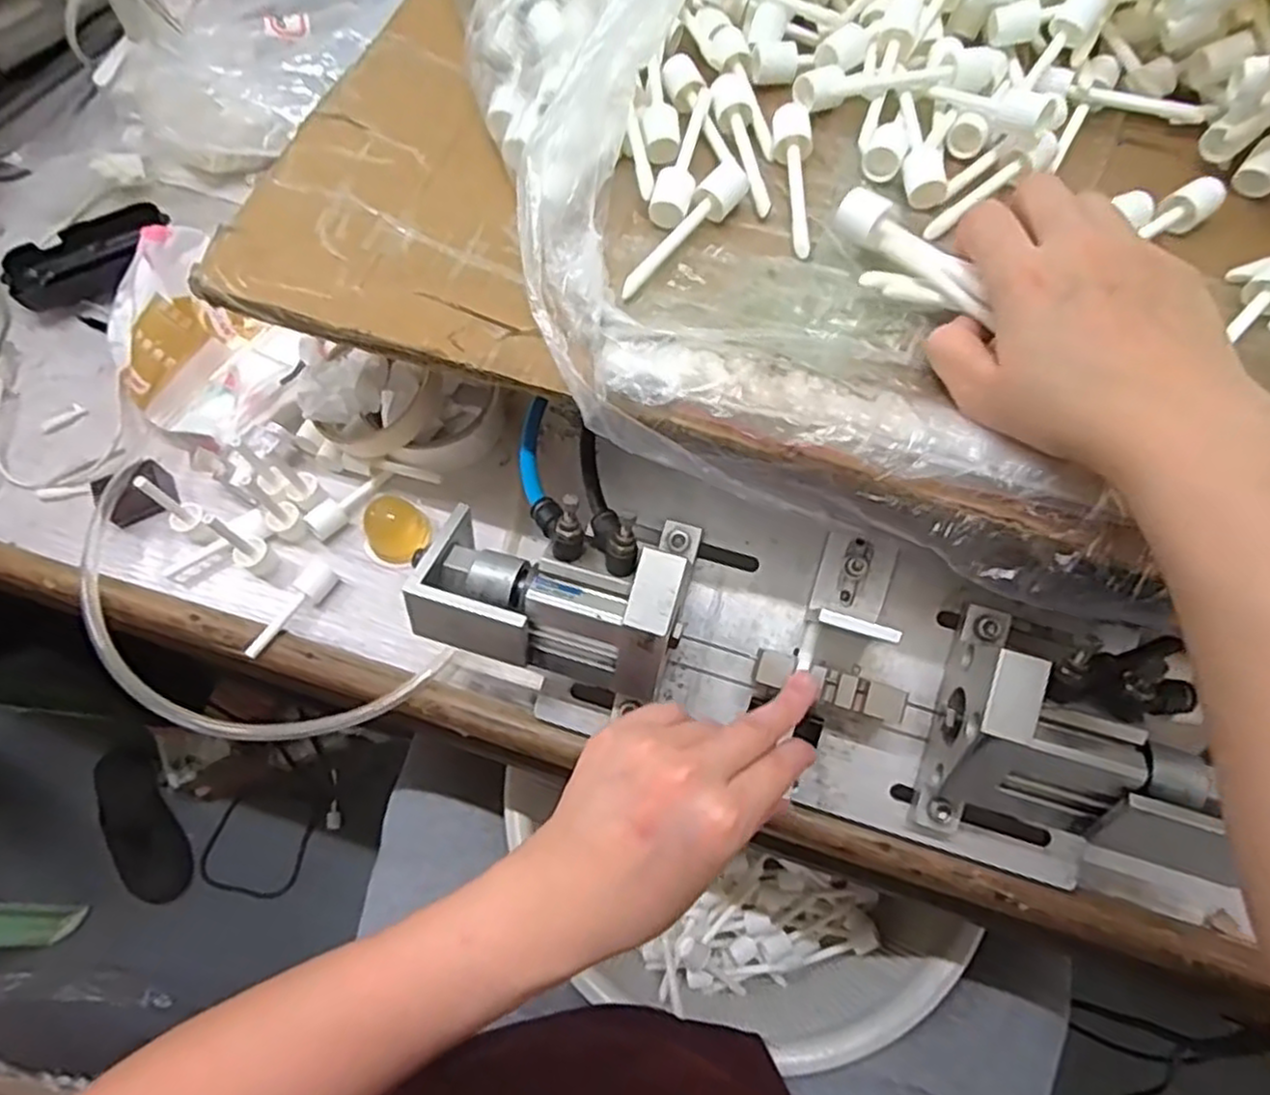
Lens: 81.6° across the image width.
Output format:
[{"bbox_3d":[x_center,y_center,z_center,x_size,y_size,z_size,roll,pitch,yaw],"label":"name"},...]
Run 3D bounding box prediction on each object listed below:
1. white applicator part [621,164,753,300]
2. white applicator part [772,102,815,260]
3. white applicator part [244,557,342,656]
[{"bbox_3d":[0.023,-0.149,0.344,0.016,0.016,0.086,38,74,15],"label":"white applicator part"},{"bbox_3d":[0.074,-0.174,0.348,0.018,0.013,0.083,3,68,3],"label":"white applicator part"},{"bbox_3d":[-0.202,0.036,0.431,0.018,0.015,0.065,35,73,14],"label":"white applicator part"}]

